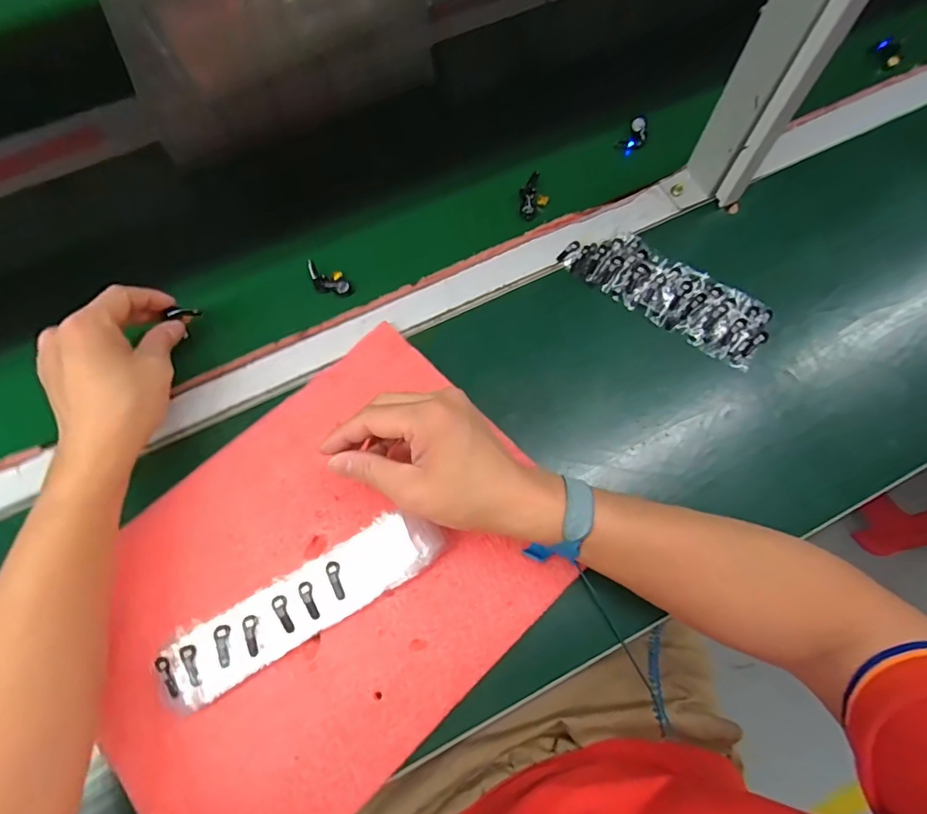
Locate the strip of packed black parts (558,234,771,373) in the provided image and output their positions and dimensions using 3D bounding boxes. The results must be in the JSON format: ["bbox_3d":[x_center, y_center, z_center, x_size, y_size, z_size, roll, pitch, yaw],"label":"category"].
[{"bbox_3d":[0.185,-0.109,0.456,0.191,0.028,0.059,33,74,11],"label":"strip of packed black parts"}]

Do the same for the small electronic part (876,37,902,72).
[{"bbox_3d":[0.513,-0.427,0.599,0.010,0.021,0.037,-17,73,-6],"label":"small electronic part"}]

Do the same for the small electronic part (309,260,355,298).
[{"bbox_3d":[-0.128,-0.121,0.474,0.048,0.010,0.025,14,71,5],"label":"small electronic part"}]

